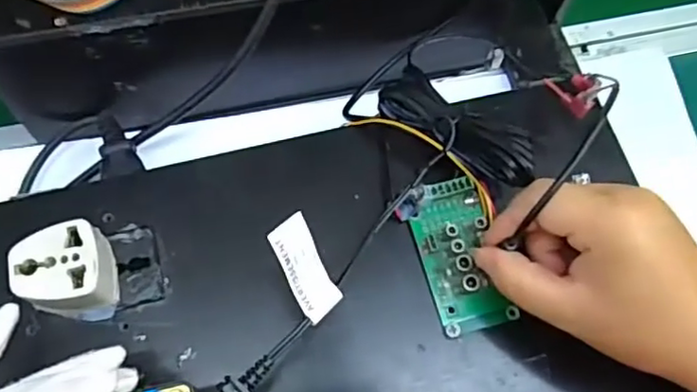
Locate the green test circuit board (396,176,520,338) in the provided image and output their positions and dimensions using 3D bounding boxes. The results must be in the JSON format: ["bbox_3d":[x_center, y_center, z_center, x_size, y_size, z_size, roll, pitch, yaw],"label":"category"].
[{"bbox_3d":[0.057,0.030,0.315,0.043,0.016,0.076,-11,73,-8],"label":"green test circuit board"}]

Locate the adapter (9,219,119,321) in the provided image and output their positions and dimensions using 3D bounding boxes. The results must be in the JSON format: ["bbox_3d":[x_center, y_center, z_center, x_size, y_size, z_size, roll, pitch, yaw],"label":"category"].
[{"bbox_3d":[-0.132,0.037,0.291,0.039,0.034,0.038,-7,66,-6],"label":"adapter"}]

